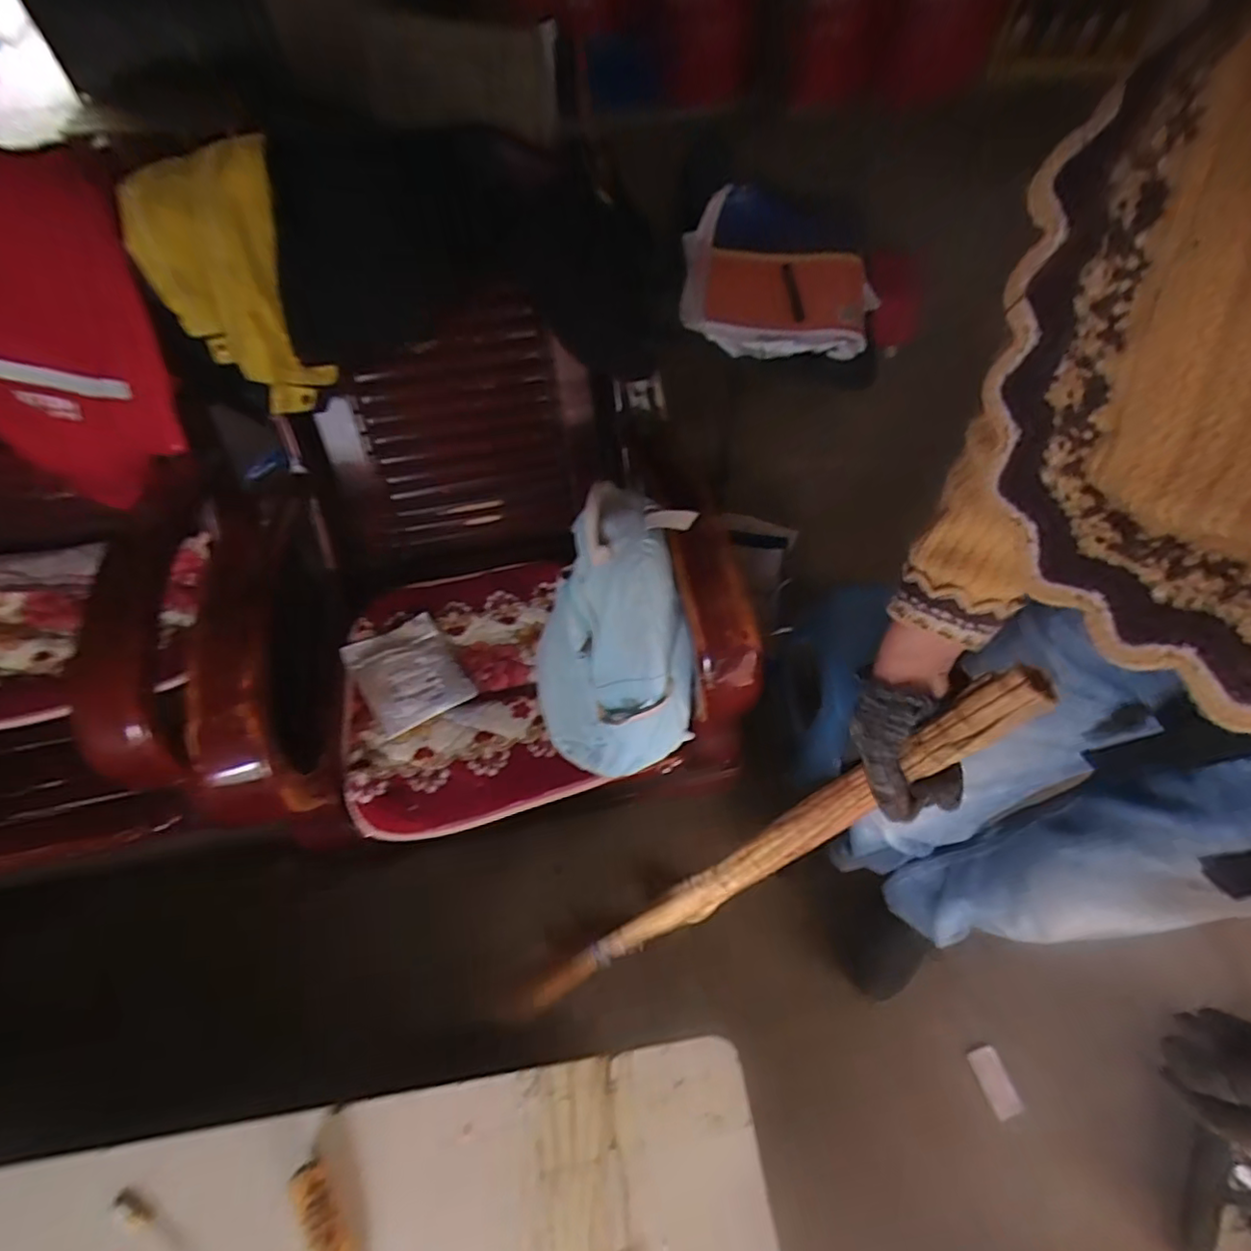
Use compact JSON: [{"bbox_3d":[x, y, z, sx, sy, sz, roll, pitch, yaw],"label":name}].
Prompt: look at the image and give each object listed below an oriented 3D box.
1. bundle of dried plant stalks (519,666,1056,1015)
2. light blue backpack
[{"bbox_3d":[0.090,0.274,0.645,0.062,0.747,0.045,4,49,-43],"label":"bundle of dried plant stalks"},{"bbox_3d":[-0.015,0.016,0.871,0.211,0.272,0.297,-2,58,-2],"label":"light blue backpack"}]

